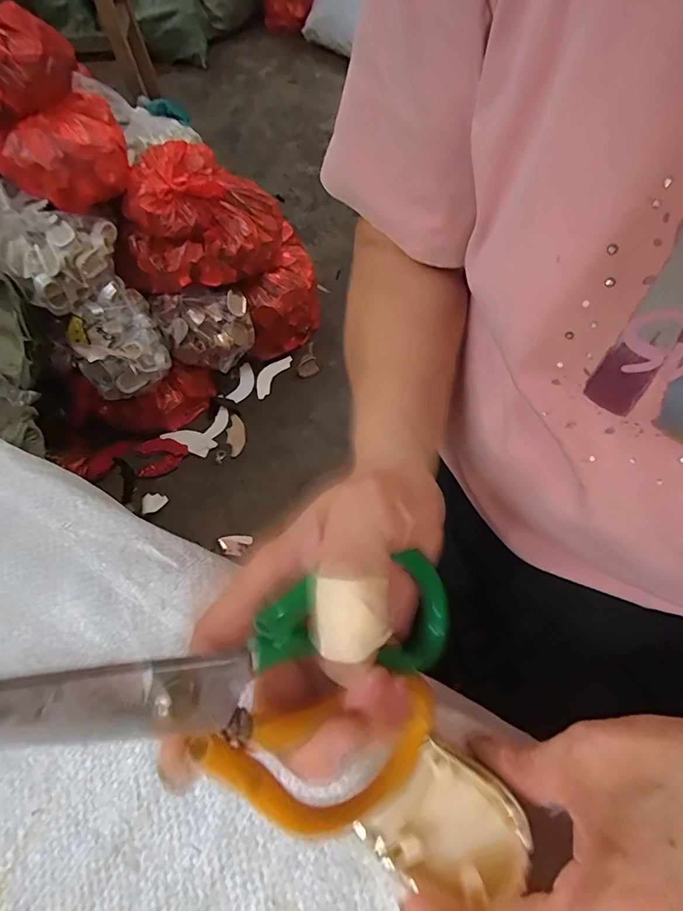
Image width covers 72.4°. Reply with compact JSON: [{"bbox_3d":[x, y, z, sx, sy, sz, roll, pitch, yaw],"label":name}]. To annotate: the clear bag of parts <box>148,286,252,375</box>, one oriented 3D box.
[{"bbox_3d":[-0.296,-0.268,1.007,0.185,0.126,0.117,-12,65,-6],"label":"clear bag of parts"}]

